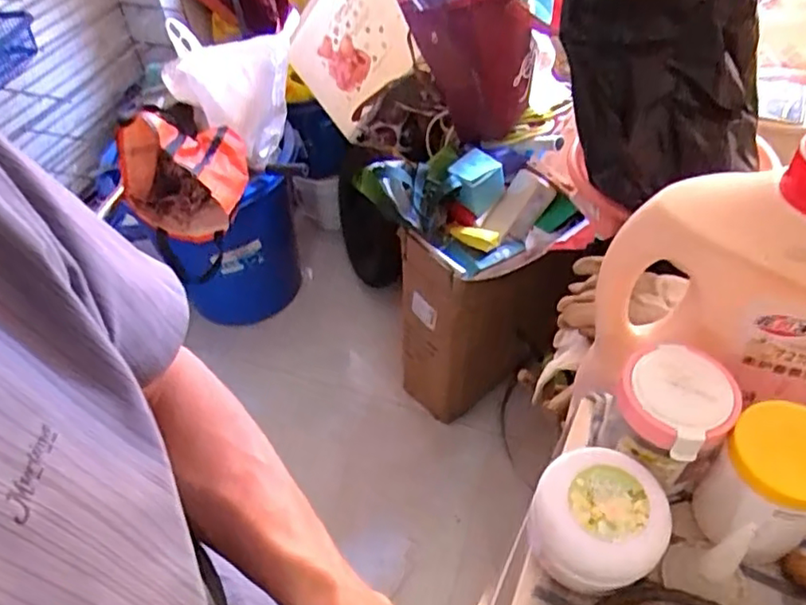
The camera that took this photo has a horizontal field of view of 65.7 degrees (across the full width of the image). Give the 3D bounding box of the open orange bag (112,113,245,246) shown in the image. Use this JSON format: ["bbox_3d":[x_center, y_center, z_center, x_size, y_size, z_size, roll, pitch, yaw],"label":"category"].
[{"bbox_3d":[-0.459,-0.271,1.327,0.263,0.238,0.167,-20,49,-12],"label":"open orange bag"}]

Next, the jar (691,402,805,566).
[{"bbox_3d":[0.231,0.126,0.406,0.077,0.110,0.068,-29,52,-19],"label":"jar"}]

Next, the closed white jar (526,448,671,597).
[{"bbox_3d":[0.130,0.147,0.416,0.078,0.063,0.078,-3,48,3],"label":"closed white jar"}]

